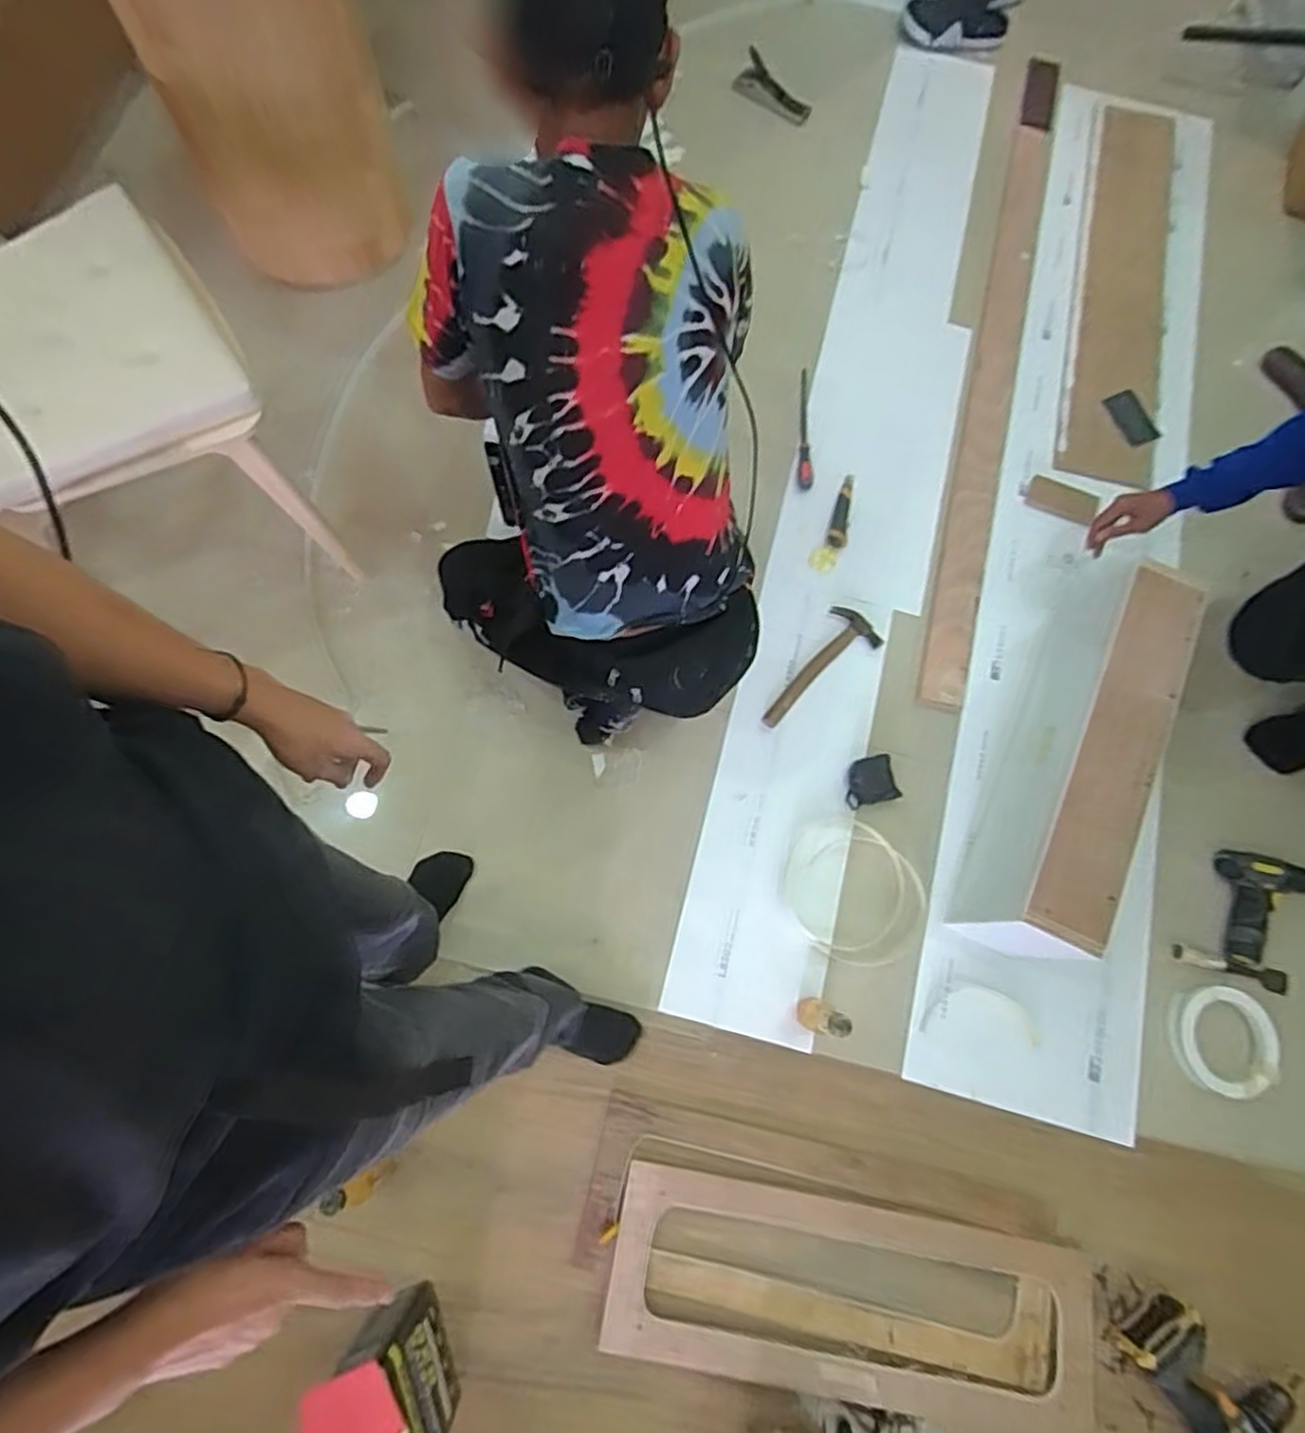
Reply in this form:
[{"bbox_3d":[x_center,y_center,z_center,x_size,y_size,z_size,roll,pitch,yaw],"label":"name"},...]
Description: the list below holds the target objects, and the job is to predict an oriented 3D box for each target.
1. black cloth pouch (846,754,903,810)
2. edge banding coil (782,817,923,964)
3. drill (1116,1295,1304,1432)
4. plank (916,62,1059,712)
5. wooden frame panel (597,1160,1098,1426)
[{"bbox_3d":[0.393,0.118,1.350,0.091,0.018,0.083,-12,75,-5],"label":"black cloth pouch"},{"bbox_3d":[0.342,0.303,1.290,0.227,0.020,0.253,-40,79,-12],"label":"edge banding coil"},{"bbox_3d":[0.829,0.969,1.096,0.187,0.069,0.226,-35,78,-11],"label":"drill"},{"bbox_3d":[0.741,-0.783,1.614,0.095,0.033,1.658,11,76,14],"label":"plank"},{"bbox_3d":[0.303,0.882,1.123,0.732,0.031,0.249,11,74,1],"label":"wooden frame panel"}]

